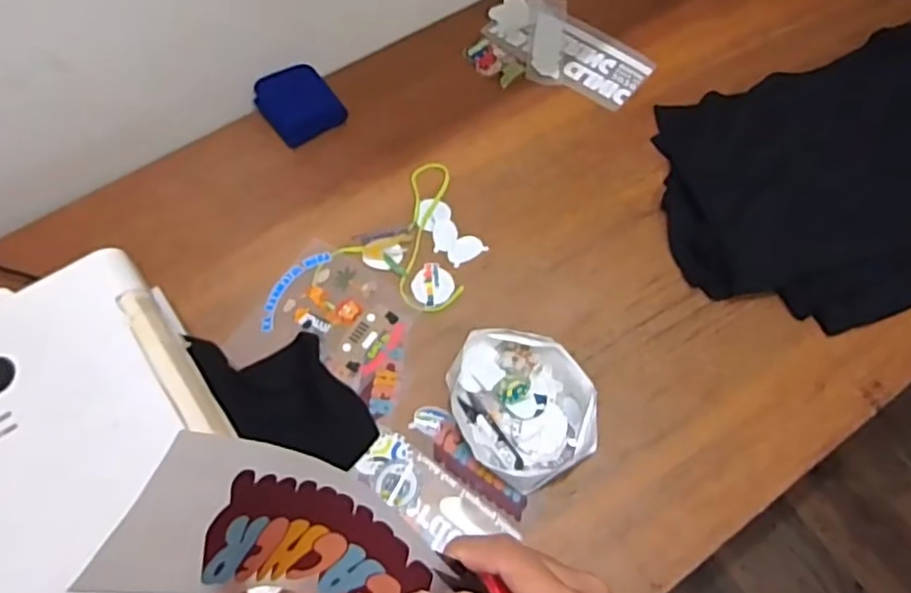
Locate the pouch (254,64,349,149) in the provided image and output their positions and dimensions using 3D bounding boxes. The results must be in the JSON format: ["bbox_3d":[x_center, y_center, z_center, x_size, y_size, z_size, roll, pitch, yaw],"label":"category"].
[{"bbox_3d":[-0.244,-0.304,1.052,0.115,0.040,0.116,-34,69,-15],"label":"pouch"}]

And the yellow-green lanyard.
[{"bbox_3d":[-0.072,-0.098,0.972,0.203,0.005,0.237,13,65,6],"label":"yellow-green lanyard"}]

